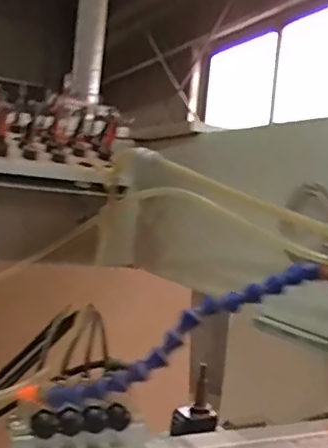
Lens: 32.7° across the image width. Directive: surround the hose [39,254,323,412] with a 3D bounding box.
[{"bbox_3d":[0.015,0.077,0.396,0.218,0.033,0.030,-29,5,-2],"label":"hose"}]

